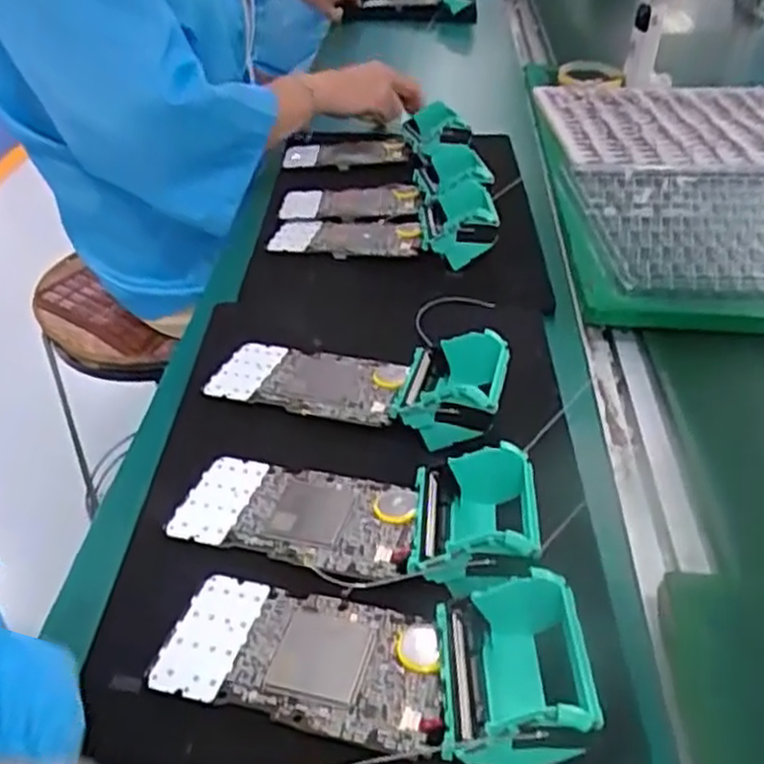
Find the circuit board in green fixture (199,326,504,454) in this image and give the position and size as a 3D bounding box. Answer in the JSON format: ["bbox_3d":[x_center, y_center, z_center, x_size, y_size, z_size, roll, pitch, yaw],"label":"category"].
[{"bbox_3d":[-0.016,-0.008,0.471,0.192,0.041,0.080,10,42,14],"label":"circuit board in green fixture"}]

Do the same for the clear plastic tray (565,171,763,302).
[{"bbox_3d":[0.325,-0.138,0.664,0.279,0.027,0.233,-1,38,1],"label":"clear plastic tray"}]

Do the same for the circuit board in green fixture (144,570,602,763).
[{"bbox_3d":[-0.008,0.116,0.318,0.188,0.041,0.083,6,41,10],"label":"circuit board in green fixture"}]

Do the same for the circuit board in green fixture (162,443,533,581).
[{"bbox_3d":[-0.017,0.062,0.388,0.187,0.041,0.073,6,41,10],"label":"circuit board in green fixture"}]

